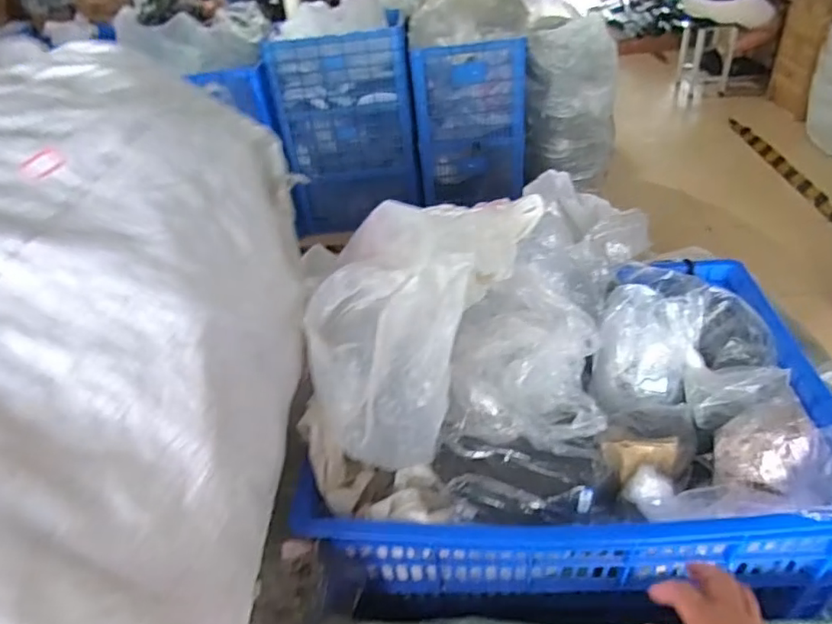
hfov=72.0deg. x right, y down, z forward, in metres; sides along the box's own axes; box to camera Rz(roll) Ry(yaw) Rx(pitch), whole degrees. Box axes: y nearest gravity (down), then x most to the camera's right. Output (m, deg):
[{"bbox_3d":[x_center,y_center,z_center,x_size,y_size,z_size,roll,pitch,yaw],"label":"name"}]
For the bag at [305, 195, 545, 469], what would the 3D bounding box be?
[{"bbox_3d":[0.012,-0.011,0.719,0.196,0.256,0.329,11,41,22],"label":"bag"}]

